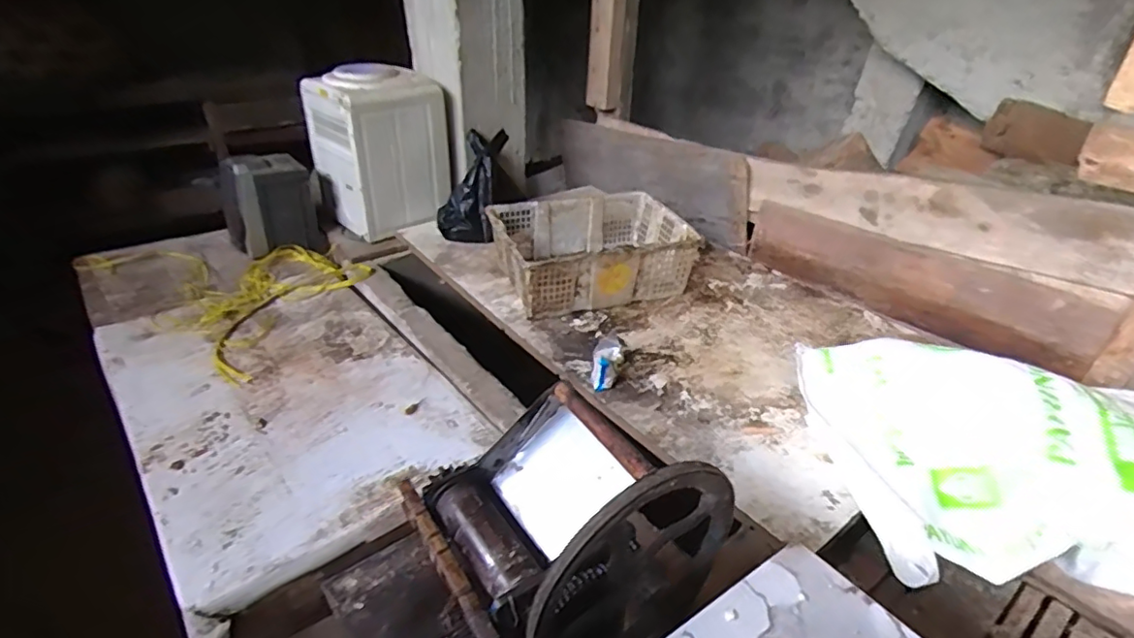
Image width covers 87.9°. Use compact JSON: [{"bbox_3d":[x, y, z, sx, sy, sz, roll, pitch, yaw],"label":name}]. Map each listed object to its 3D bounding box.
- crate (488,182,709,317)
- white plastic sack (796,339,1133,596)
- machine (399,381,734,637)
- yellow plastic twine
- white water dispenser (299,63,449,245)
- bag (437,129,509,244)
[{"bbox_3d":[0.060,-0.176,1.542,0.475,0.163,0.334,-10,34,-19],"label":"crate"},{"bbox_3d":[0.716,0.234,0.892,0.650,0.209,0.419,9,33,10],"label":"white plastic sack"},{"bbox_3d":[-0.008,0.223,0.664,0.286,0.258,0.255,-22,39,-33],"label":"machine"},{"bbox_3d":[-0.853,-0.101,1.558,0.763,0.035,0.480,22,37,29],"label":"yellow plastic twine"},{"bbox_3d":[-0.558,-0.511,1.756,0.305,0.407,0.291,-26,42,-36],"label":"white water dispenser"},{"bbox_3d":[-0.276,-0.401,1.717,0.178,0.348,0.108,11,-10,14],"label":"bag"}]

